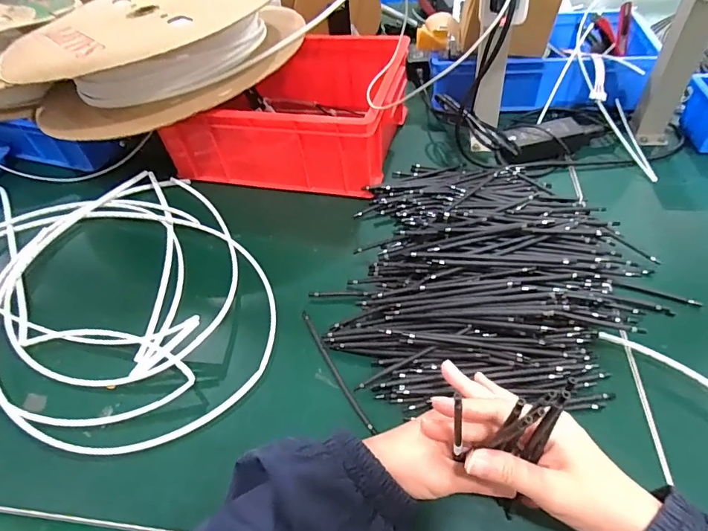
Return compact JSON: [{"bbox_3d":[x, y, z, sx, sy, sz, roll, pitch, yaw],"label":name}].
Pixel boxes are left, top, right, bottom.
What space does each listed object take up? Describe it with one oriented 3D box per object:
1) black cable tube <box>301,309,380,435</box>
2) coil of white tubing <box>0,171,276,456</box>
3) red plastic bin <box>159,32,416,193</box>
[{"bbox_3d":[-0.021,0.105,0.452,0.008,0.004,0.159,-26,52,-14],"label":"black cable tube"},{"bbox_3d":[-0.318,0.004,0.567,0.535,0.034,0.342,27,57,27],"label":"coil of white tubing"},{"bbox_3d":[-0.091,-0.249,0.692,0.320,0.129,0.267,9,51,15],"label":"red plastic bin"}]

